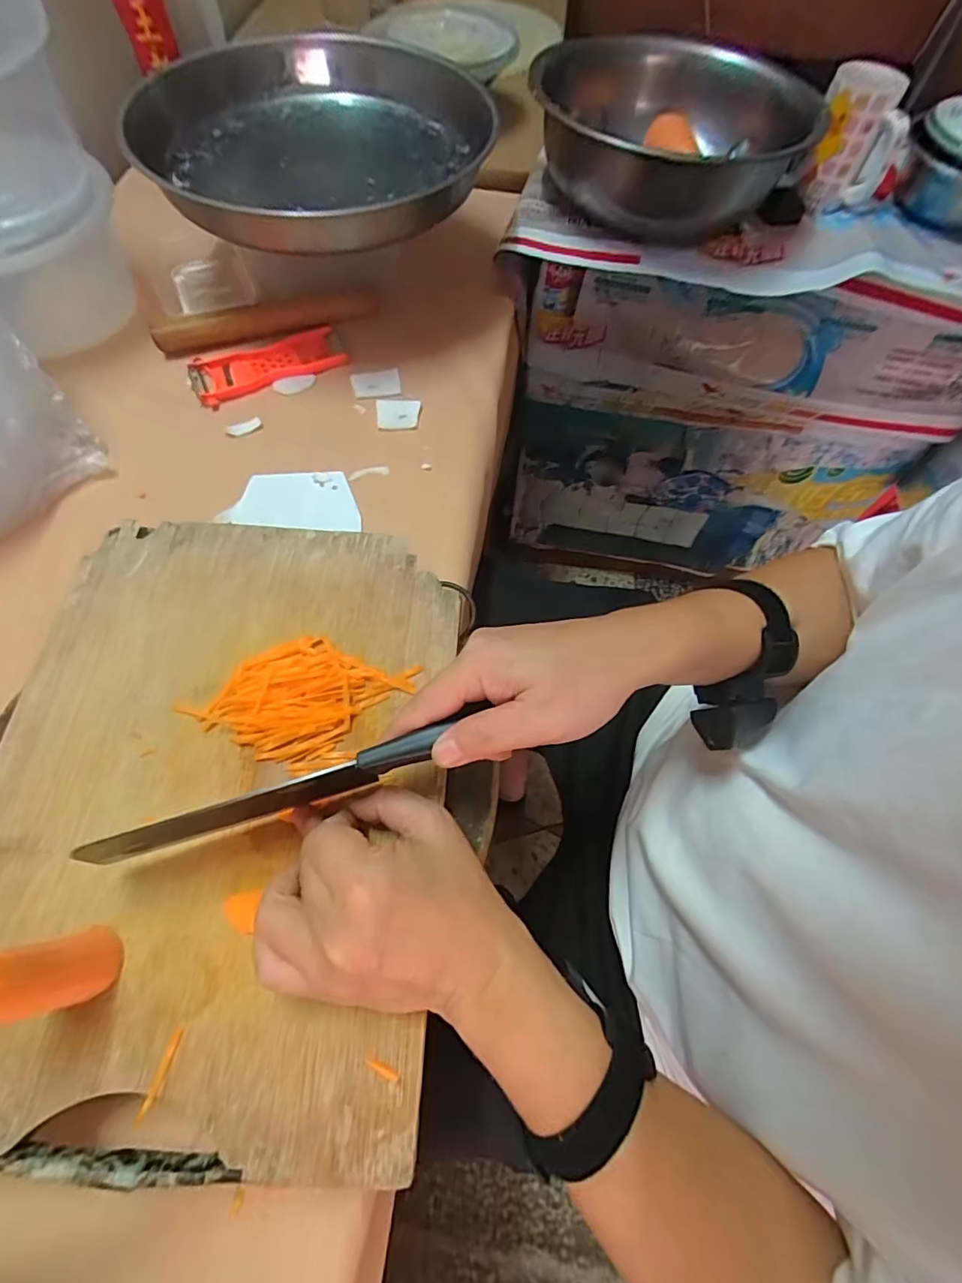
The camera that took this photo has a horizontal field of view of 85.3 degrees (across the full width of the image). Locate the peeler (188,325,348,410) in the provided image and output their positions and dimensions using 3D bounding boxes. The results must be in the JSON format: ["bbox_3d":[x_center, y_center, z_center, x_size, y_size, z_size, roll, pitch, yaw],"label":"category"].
[{"bbox_3d":[-0.244,-0.315,0.597,0.168,0.010,0.071,-21,66,-11],"label":"peeler"}]

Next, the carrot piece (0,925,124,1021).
[{"bbox_3d":[-0.221,0.165,0.261,0.034,0.085,0.033,-6,64,-4],"label":"carrot piece"}]

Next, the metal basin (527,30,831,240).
[{"bbox_3d":[0.239,-0.649,0.672,0.336,0.115,0.381,12,64,4],"label":"metal basin"}]

